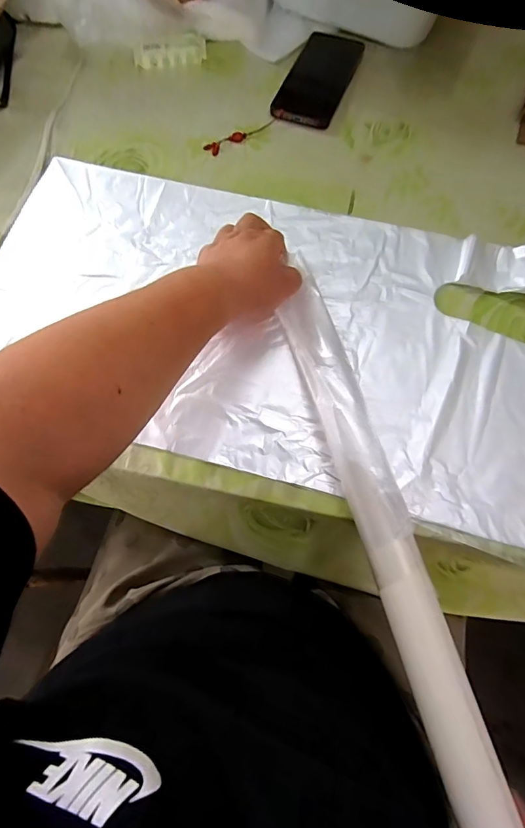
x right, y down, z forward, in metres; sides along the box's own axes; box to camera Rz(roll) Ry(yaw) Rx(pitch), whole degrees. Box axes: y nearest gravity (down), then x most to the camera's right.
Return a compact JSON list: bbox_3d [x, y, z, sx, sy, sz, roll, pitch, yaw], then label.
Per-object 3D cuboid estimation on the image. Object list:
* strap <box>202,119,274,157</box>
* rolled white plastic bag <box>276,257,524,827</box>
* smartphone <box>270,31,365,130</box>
[{"bbox_3d":[-0.025,-0.340,0.514,0.094,0.004,0.019,-24,73,-7],"label":"strap"},{"bbox_3d":[0.097,0.098,0.325,0.041,0.028,0.497,-14,68,-4],"label":"rolled white plastic bag"},{"bbox_3d":[0.074,-0.437,0.542,0.078,0.007,0.172,21,73,8],"label":"smartphone"}]

